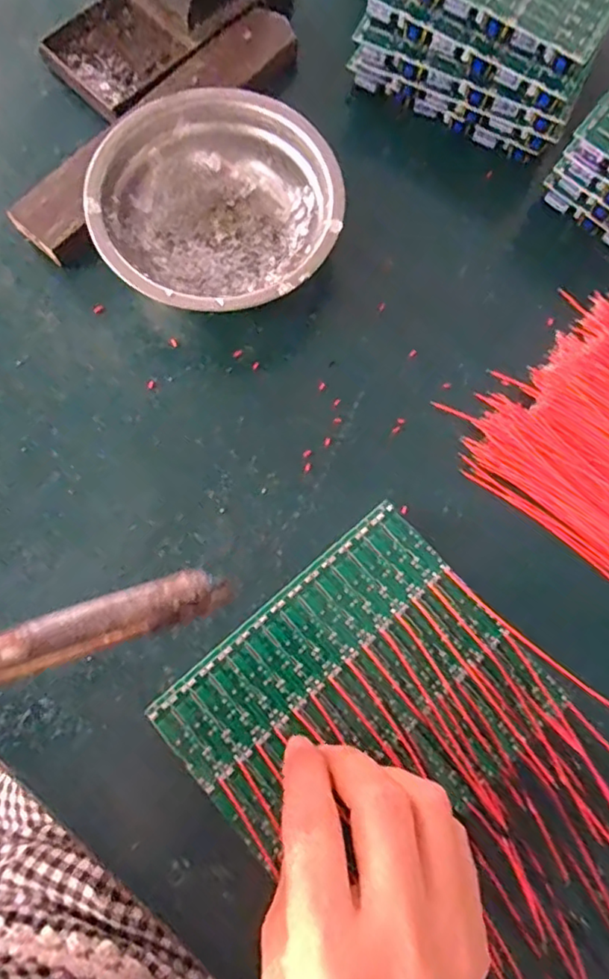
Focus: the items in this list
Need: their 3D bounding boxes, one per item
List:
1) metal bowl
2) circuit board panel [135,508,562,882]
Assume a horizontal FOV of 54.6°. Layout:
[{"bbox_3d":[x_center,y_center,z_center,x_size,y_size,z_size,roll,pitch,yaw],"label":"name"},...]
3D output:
[{"bbox_3d":[-0.046,-0.151,0.318,0.129,0.039,0.129,0,77,-1],"label":"metal bowl"},{"bbox_3d":[0.025,0.098,0.270,0.148,0.008,0.124,-41,81,-8],"label":"circuit board panel"}]

